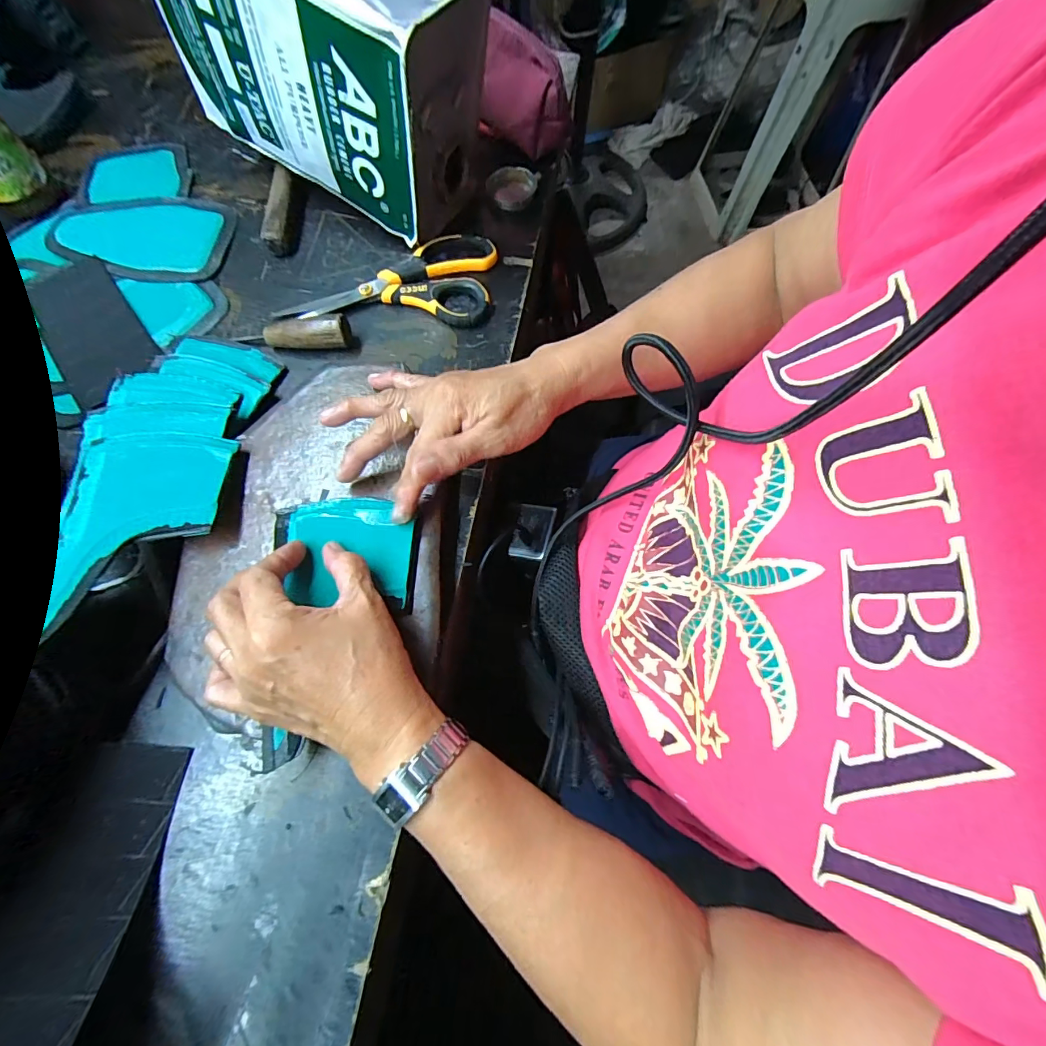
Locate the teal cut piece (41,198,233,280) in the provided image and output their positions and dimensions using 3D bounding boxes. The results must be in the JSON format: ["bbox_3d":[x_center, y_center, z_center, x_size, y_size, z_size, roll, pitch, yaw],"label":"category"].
[{"bbox_3d":[-0.364,-0.274,0.422,0.162,0.008,0.108,5,72,0],"label":"teal cut piece"}]

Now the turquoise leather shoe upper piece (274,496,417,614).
[{"bbox_3d":[-0.119,0.017,0.299,0.096,0.008,0.075,3,70,0],"label":"turquoise leather shoe upper piece"}]

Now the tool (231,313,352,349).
[{"bbox_3d":[-0.198,-0.160,0.376,0.100,0.025,0.022,-1,70,-2],"label":"tool"}]

